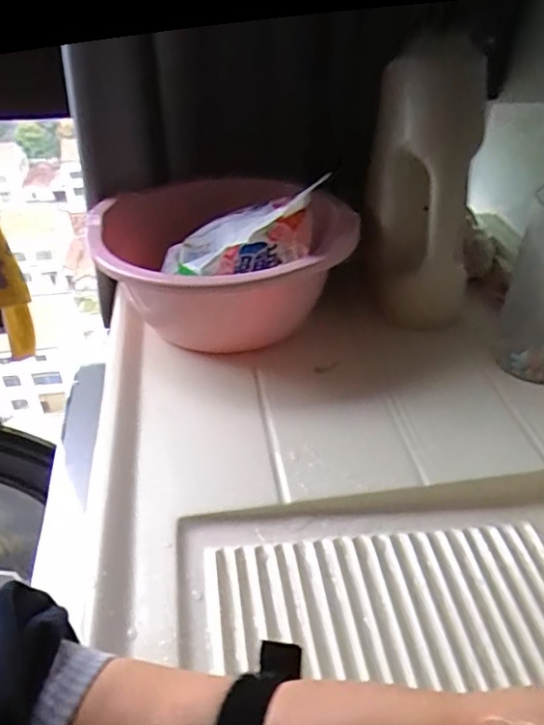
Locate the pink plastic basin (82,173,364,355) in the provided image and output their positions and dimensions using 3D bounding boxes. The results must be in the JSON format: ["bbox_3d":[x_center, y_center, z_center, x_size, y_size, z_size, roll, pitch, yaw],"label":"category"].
[{"bbox_3d":[-0.086,-0.151,0.783,0.301,0.160,0.392,-15,40,-18],"label":"pink plastic basin"}]

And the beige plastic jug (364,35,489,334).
[{"bbox_3d":[0.179,-0.201,0.677,0.132,0.310,0.146,7,38,9],"label":"beige plastic jug"}]

